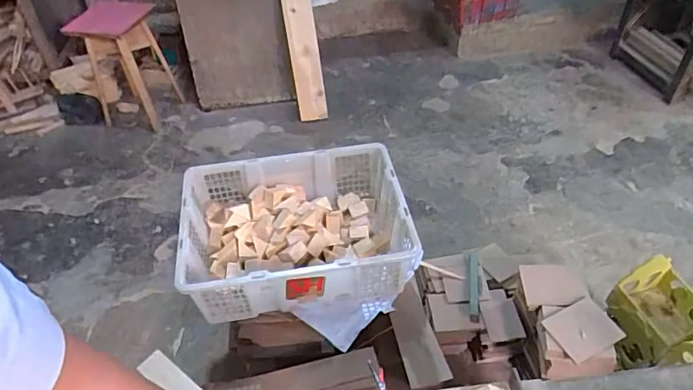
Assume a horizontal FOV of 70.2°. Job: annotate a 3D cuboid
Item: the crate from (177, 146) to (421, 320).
[{"bbox_3d":[-0.105,0.078,1.107,0.469,0.191,0.346,-10,44,-4],"label":"crate"}]

